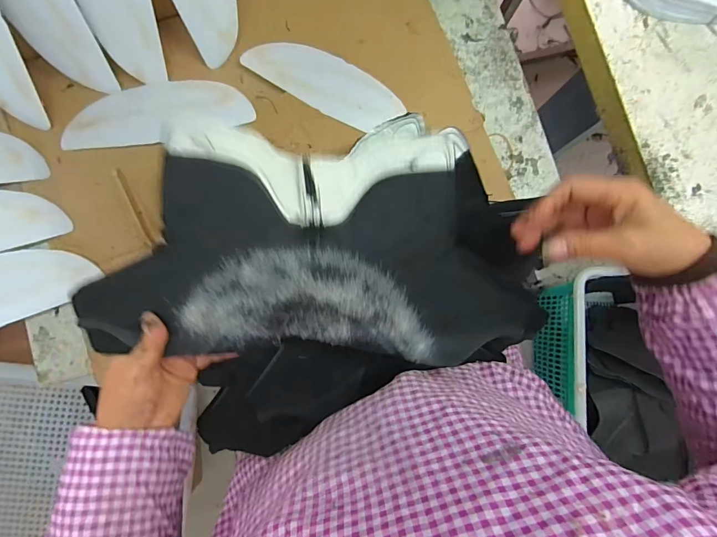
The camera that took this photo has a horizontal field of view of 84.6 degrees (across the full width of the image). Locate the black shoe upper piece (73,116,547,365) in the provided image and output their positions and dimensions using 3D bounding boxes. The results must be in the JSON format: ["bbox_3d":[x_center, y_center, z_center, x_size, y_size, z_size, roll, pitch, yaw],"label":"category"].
[{"bbox_3d":[-0.025,-0.023,0.360,0.382,0.062,0.201,4,84,-4],"label":"black shoe upper piece"}]

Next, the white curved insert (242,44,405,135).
[{"bbox_3d":[-0.041,-0.226,0.476,0.193,0.006,0.068,27,83,-1],"label":"white curved insert"}]

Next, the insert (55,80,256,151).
[{"bbox_3d":[-0.229,-0.181,0.446,0.207,0.027,0.074,-10,85,-5],"label":"insert"}]

